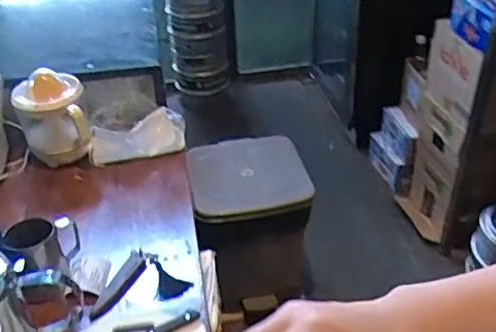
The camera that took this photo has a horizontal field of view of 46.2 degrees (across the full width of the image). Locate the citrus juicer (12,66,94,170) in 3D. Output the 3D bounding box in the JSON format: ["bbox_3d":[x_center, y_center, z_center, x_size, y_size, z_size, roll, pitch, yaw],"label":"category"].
[{"bbox_3d":[-0.396,-0.093,1.200,0.135,0.179,0.116,-18,38,-21],"label":"citrus juicer"}]

